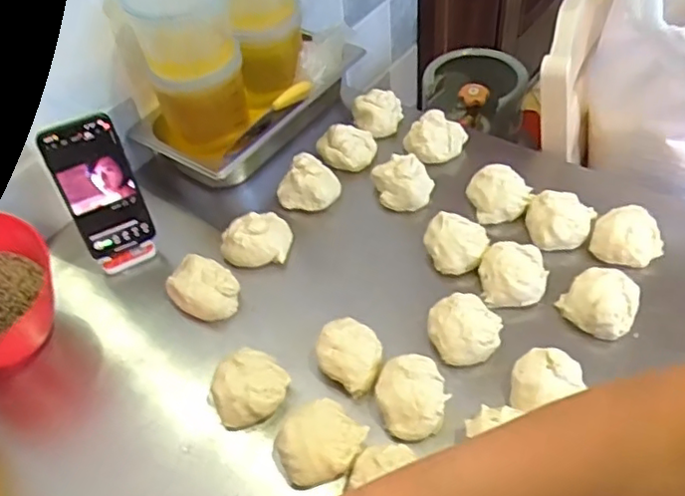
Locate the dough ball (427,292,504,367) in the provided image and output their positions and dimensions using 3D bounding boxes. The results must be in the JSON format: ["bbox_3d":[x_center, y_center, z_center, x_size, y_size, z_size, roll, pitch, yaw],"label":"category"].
[{"bbox_3d":[0.121,0.082,0.625,0.069,0.045,0.063,-3,47,3],"label":"dough ball"}]

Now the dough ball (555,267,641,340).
[{"bbox_3d":[0.258,0.053,0.626,0.056,0.038,0.066,-36,54,-25],"label":"dough ball"}]

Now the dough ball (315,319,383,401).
[{"bbox_3d":[0.008,0.110,0.620,0.058,0.055,0.068,-8,47,-1],"label":"dough ball"}]

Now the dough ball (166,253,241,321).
[{"bbox_3d":[-0.148,0.050,0.691,0.078,0.051,0.062,15,51,19],"label":"dough ball"}]

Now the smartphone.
[{"bbox_3d":[-0.266,-0.066,0.690,0.075,0.155,0.016,-23,37,-15],"label":"smartphone"}]

